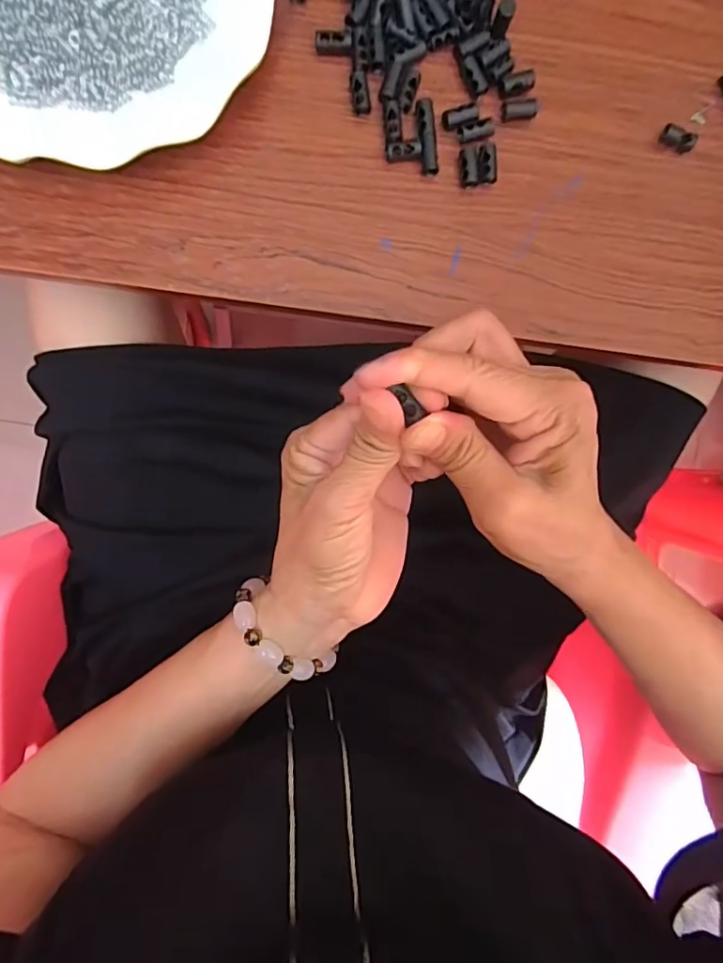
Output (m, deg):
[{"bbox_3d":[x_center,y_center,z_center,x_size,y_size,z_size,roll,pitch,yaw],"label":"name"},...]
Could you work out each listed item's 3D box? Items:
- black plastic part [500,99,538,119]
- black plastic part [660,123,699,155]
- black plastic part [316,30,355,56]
[{"bbox_3d":[0.086,-0.202,0.295,0.021,0.006,0.009,-11,95,-3],"label":"black plastic part"},{"bbox_3d":[0.179,-0.195,0.306,0.019,0.011,0.009,28,92,-5],"label":"black plastic part"},{"bbox_3d":[-0.014,-0.226,0.279,0.019,0.006,0.009,1,93,-6],"label":"black plastic part"}]

